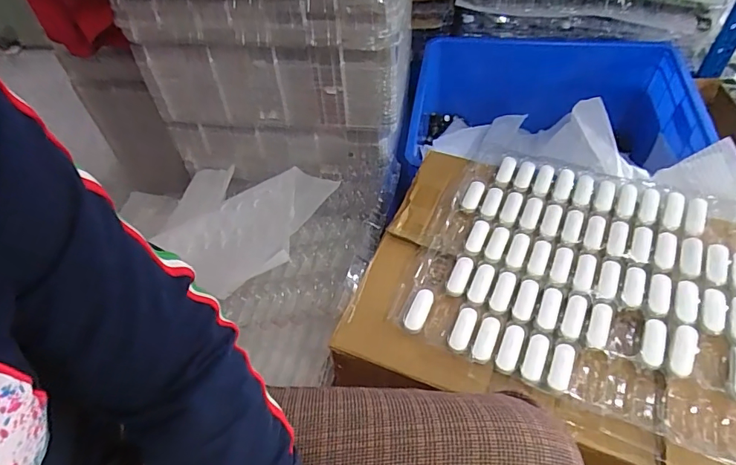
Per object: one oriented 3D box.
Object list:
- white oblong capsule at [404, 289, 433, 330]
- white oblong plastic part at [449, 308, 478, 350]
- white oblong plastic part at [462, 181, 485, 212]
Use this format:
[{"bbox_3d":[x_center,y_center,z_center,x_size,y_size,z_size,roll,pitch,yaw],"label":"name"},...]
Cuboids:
[{"bbox_3d":[0.068,0.102,0.604,0.023,0.016,0.064,16,54,18],"label":"white oblong capsule"},{"bbox_3d":[0.123,0.123,0.587,0.024,0.006,0.063,16,54,18],"label":"white oblong plastic part"},{"bbox_3d":[0.167,-0.060,0.721,0.025,0.010,0.069,16,54,18],"label":"white oblong plastic part"}]

